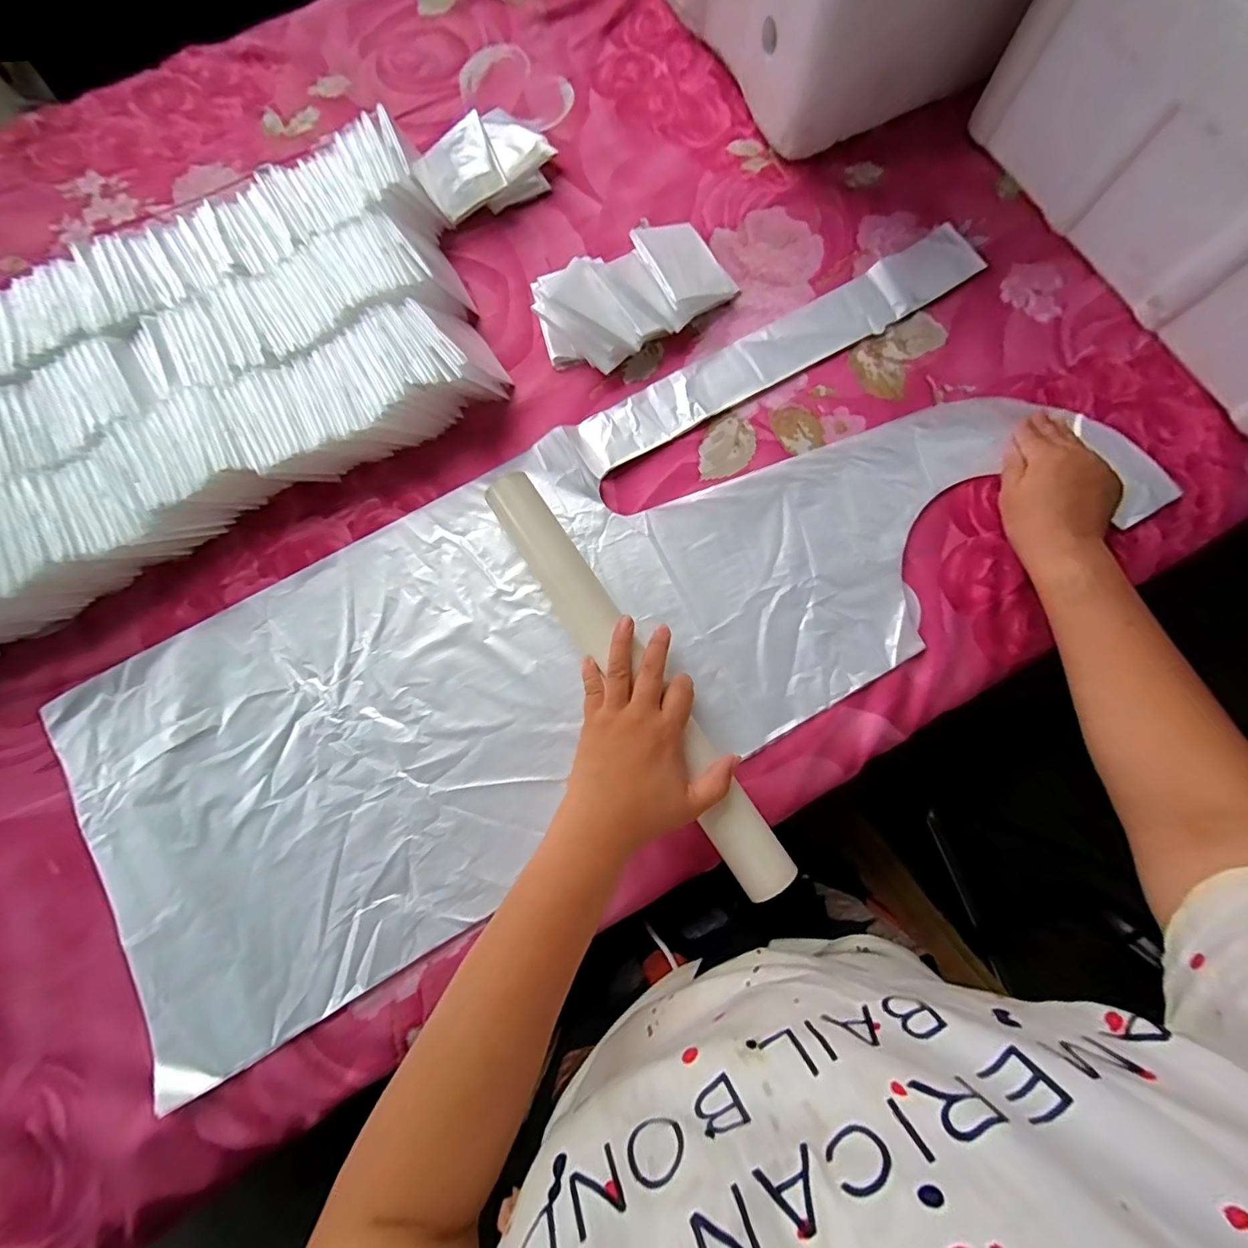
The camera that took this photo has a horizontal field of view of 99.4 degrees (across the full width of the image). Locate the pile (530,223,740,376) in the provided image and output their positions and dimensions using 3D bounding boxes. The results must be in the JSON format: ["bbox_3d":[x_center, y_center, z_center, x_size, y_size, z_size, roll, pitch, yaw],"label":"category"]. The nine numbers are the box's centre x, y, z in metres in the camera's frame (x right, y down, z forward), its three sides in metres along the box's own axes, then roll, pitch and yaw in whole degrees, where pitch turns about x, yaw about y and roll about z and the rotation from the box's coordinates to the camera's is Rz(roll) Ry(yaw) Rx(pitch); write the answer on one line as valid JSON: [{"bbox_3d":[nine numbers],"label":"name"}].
[{"bbox_3d":[0.011,-0.295,0.473,0.175,0.033,0.096,-28,80,-5],"label":"pile"}]

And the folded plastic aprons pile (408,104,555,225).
[{"bbox_3d":[-0.135,-0.442,0.504,0.120,0.035,0.088,-30,80,-6],"label":"folded plastic aprons pile"}]

